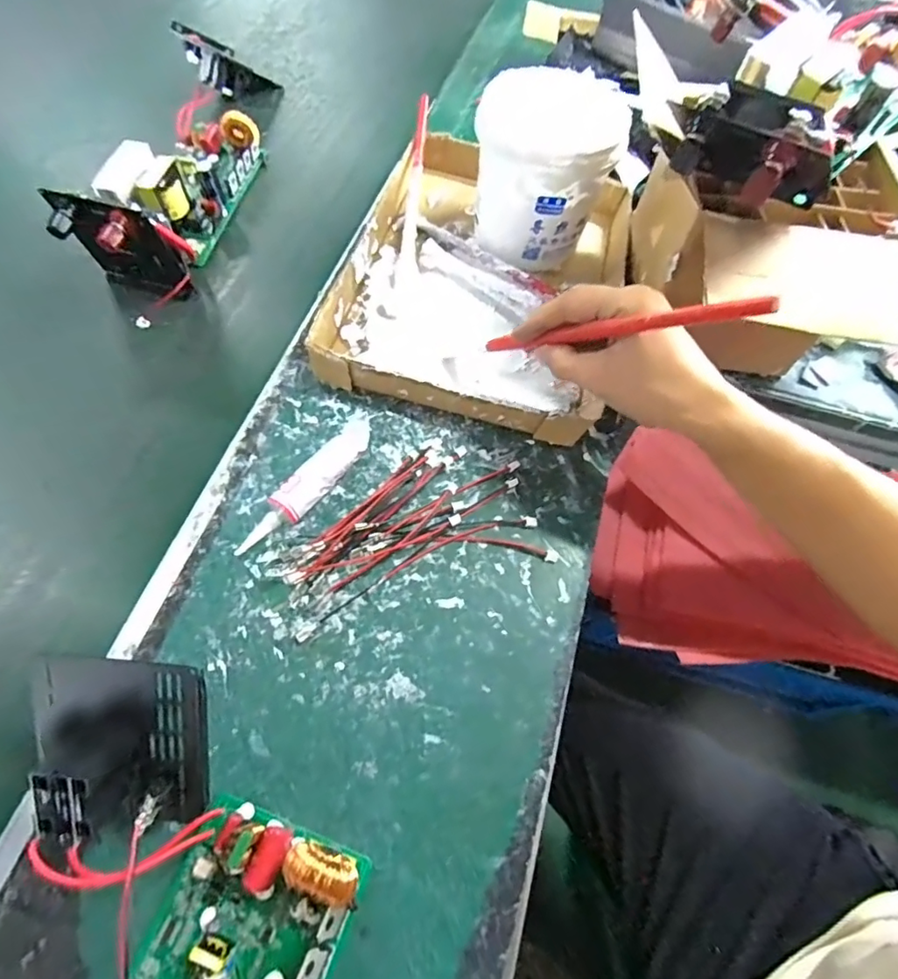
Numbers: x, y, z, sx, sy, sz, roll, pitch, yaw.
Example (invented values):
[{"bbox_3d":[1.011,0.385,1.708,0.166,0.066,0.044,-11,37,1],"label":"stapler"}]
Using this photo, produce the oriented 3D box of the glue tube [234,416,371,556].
[{"bbox_3d":[-0.100,-0.001,0.388,0.022,0.027,0.124,35,66,15],"label":"glue tube"}]

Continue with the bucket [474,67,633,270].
[{"bbox_3d":[0.084,-0.280,0.483,0.120,0.127,0.107,15,62,5],"label":"bucket"}]

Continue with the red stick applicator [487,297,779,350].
[{"bbox_3d":[0.093,-0.096,0.328,0.011,0.012,0.196,-48,32,-23],"label":"red stick applicator"}]

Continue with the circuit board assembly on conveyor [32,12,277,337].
[{"bbox_3d":[-0.252,-0.341,0.531,0.103,0.084,0.373,5,62,0],"label":"circuit board assembly on conveyor"}]

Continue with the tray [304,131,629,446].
[{"bbox_3d":[0.037,-0.201,0.495,0.238,0.037,0.319,15,62,5],"label":"tray"}]

